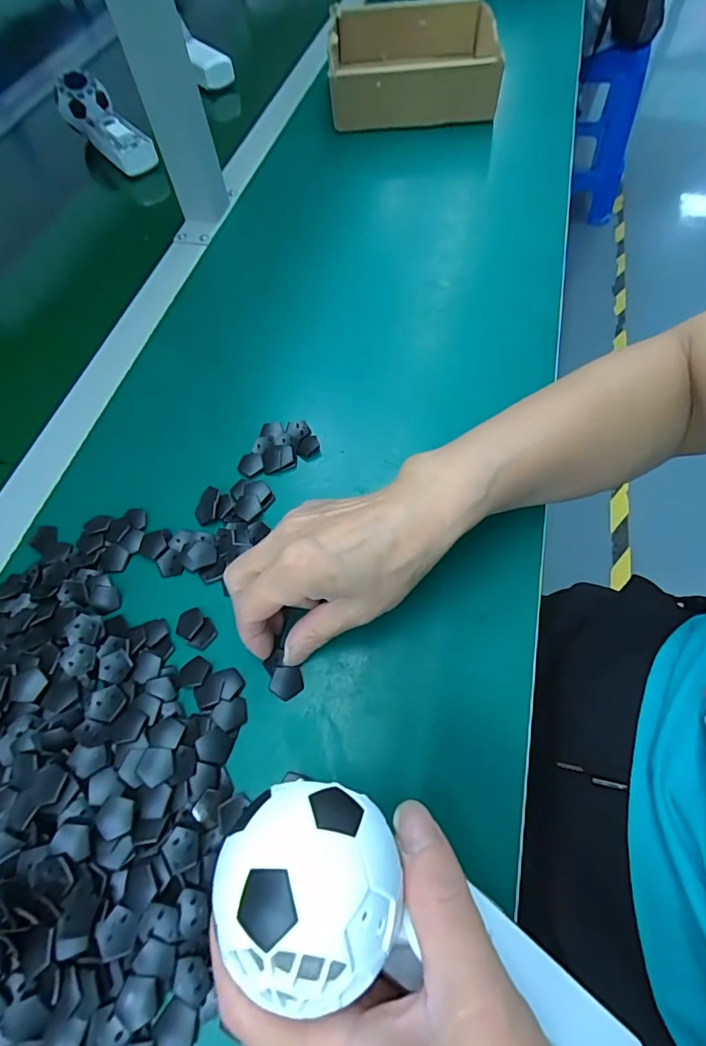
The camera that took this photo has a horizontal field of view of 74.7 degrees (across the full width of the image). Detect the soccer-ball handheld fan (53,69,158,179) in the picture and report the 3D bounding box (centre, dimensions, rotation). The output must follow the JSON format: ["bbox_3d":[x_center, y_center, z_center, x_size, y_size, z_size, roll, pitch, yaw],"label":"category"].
[{"bbox_3d":[-0.297,-0.477,0.561,0.057,0.058,0.181,-34,67,-15],"label":"soccer-ball handheld fan"}]

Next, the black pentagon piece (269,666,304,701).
[{"bbox_3d":[-0.038,0.092,0.266,0.018,0.004,0.018,18,65,10],"label":"black pentagon piece"}]

